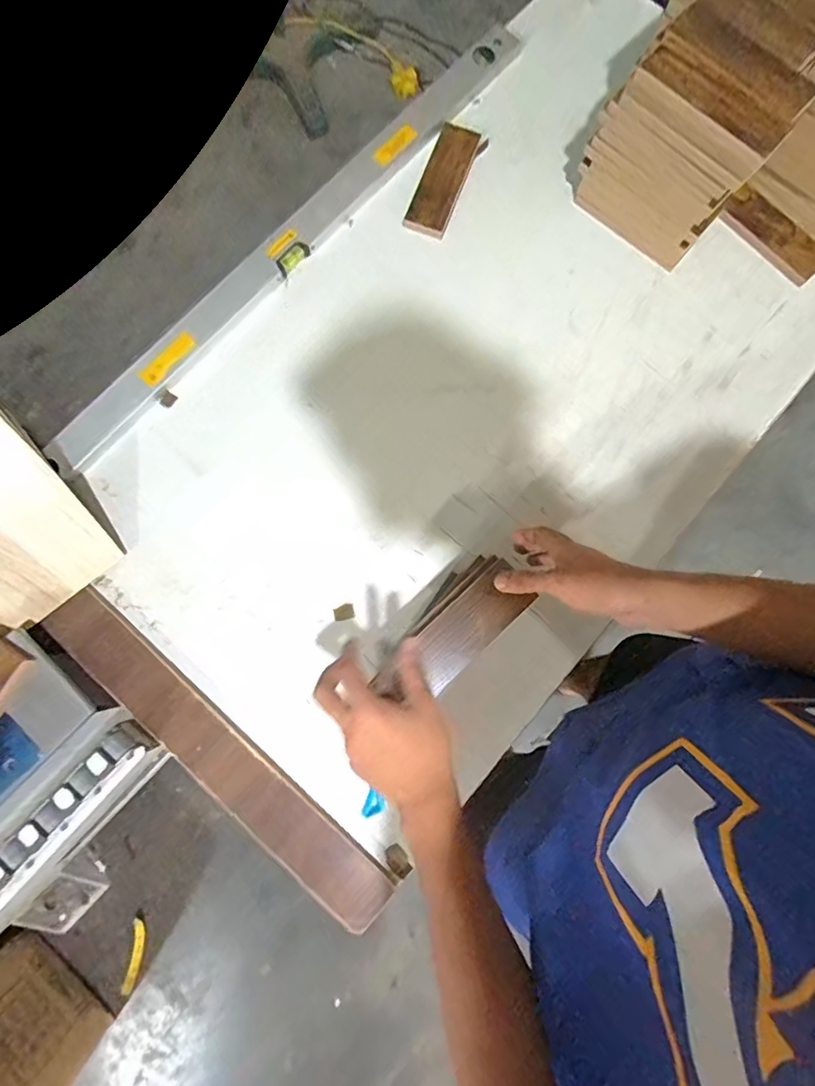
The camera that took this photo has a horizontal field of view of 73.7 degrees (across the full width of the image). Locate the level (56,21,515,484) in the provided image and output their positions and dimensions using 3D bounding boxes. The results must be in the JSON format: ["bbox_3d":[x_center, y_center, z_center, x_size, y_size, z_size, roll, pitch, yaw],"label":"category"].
[{"bbox_3d":[-0.152,-0.431,0.766,0.061,0.028,0.903,41,82,6],"label":"level"}]

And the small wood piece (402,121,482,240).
[{"bbox_3d":[0.052,-0.526,0.787,0.059,0.016,0.176,21,80,3],"label":"small wood piece"}]

